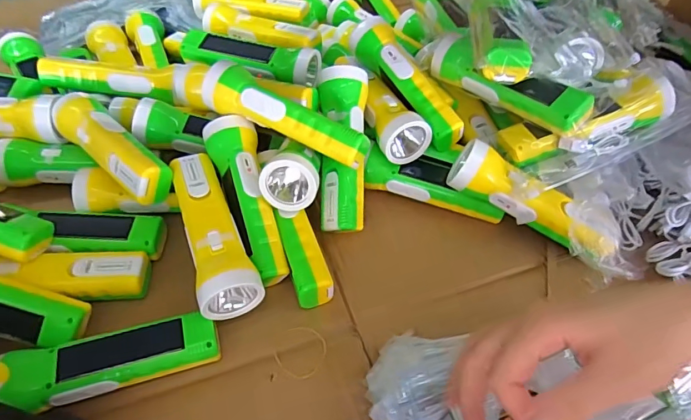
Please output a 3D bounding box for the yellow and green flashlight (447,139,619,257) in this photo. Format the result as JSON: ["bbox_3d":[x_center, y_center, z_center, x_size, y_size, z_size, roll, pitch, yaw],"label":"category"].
[{"bbox_3d":[0.181,-0.005,0.430,0.163,0.044,0.050,31,57,5],"label":"yellow and green flashlight"}]

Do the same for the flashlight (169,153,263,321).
[{"bbox_3d":[-0.120,0.021,0.408,0.049,0.048,0.164,-16,60,-19],"label":"flashlight"}]

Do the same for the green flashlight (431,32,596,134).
[{"bbox_3d":[0.164,-0.131,0.454,0.044,0.045,0.172,-34,59,-25],"label":"green flashlight"}]

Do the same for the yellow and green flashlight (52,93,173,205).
[{"bbox_3d":[-0.240,-0.064,0.454,0.172,0.051,0.046,36,59,24],"label":"yellow and green flashlight"}]

